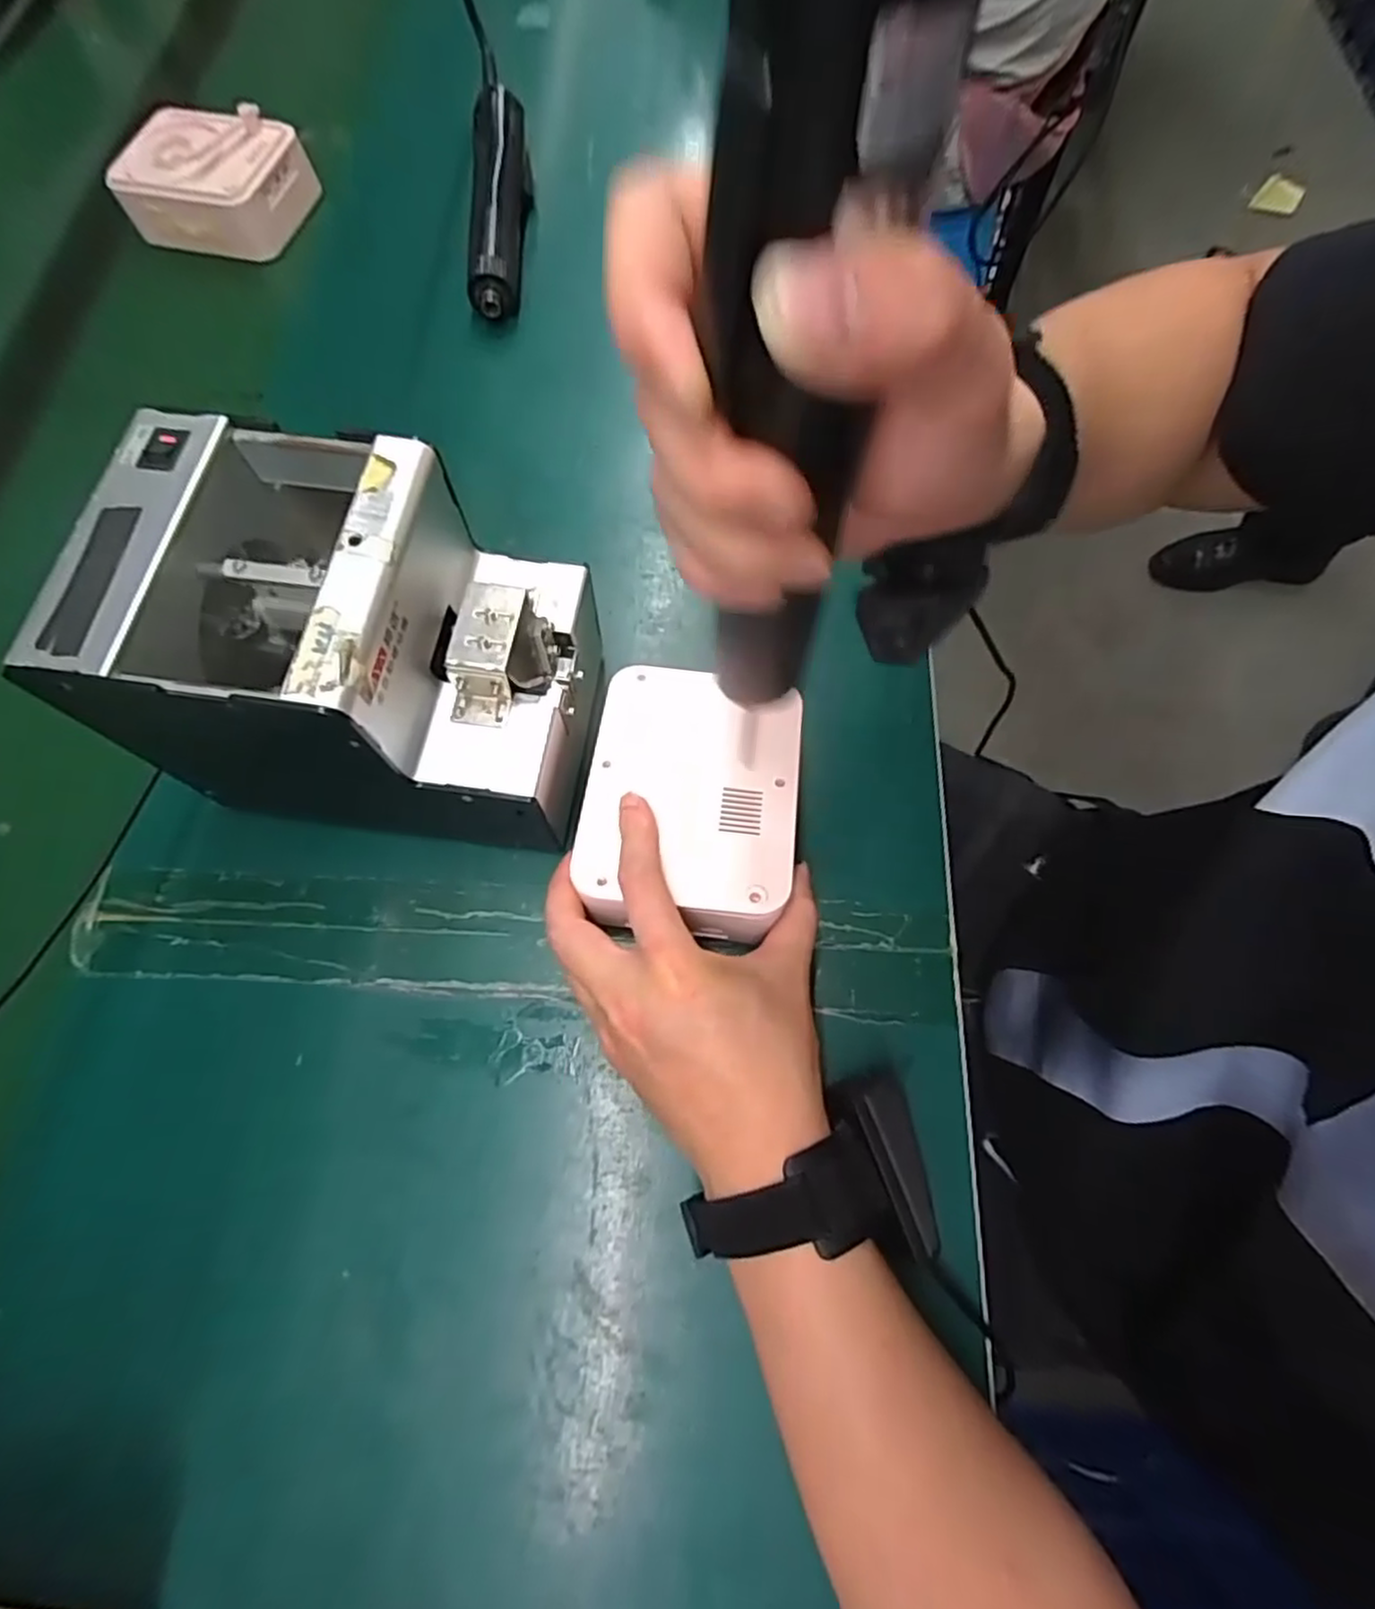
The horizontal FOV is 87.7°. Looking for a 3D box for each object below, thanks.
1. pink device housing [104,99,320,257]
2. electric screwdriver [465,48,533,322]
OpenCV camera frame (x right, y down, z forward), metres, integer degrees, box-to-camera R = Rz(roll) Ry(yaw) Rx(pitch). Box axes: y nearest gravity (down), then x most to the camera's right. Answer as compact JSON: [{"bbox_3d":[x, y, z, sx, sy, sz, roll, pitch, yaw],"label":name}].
[{"bbox_3d":[-0.369,-0.488,0.561,0.121,0.051,0.099,11,70,7],"label":"pink device housing"},{"bbox_3d":[-0.137,-0.453,0.523,0.040,0.044,0.222,-4,69,2],"label":"electric screwdriver"}]

